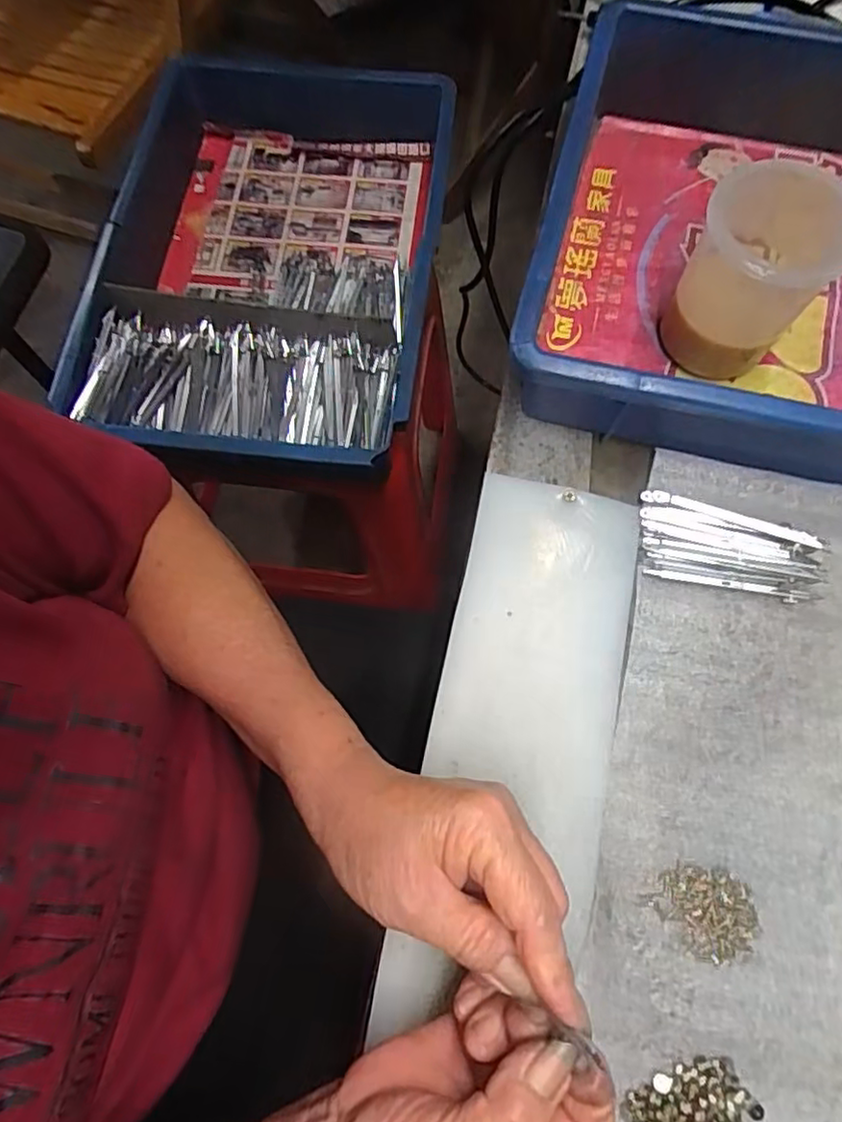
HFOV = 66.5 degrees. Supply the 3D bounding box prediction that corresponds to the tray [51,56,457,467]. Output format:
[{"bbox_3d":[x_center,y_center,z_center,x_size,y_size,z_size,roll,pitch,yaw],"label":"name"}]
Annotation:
[{"bbox_3d":[-0.146,-0.282,0.595,0.303,0.103,0.426,5,72,3],"label":"tray"}]

